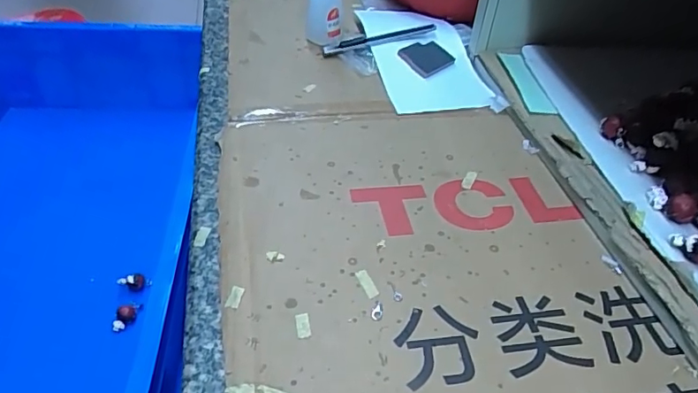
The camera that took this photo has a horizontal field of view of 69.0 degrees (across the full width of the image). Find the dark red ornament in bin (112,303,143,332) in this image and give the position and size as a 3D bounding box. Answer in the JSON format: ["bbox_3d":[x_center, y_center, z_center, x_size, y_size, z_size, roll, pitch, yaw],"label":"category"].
[{"bbox_3d":[-0.246,0.132,0.565,0.018,0.021,0.036,25,46,21],"label":"dark red ornament in bin"}]

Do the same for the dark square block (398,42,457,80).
[{"bbox_3d":[0.080,-0.142,0.520,0.046,0.004,0.045,-30,66,-23],"label":"dark square block"}]

